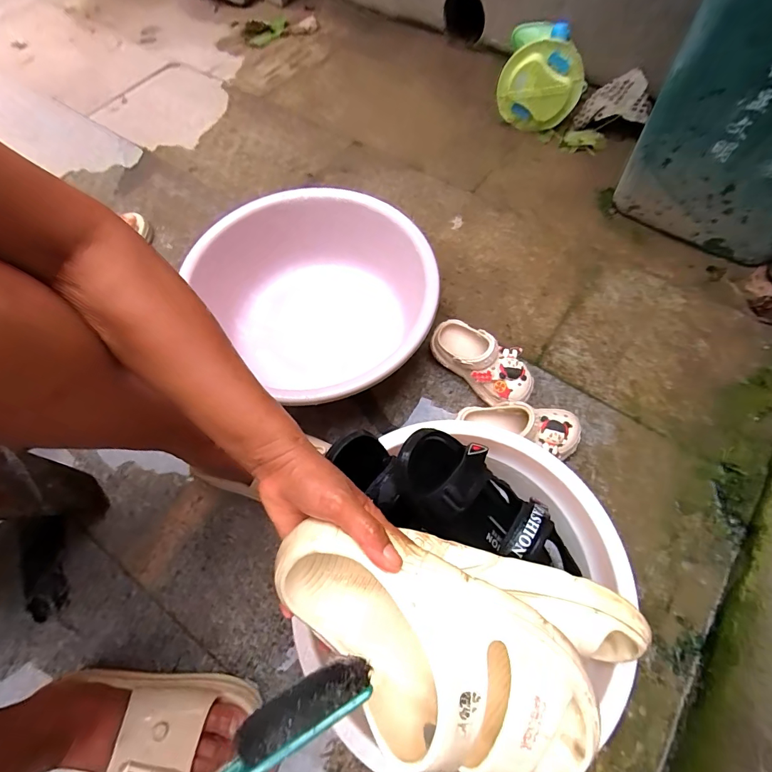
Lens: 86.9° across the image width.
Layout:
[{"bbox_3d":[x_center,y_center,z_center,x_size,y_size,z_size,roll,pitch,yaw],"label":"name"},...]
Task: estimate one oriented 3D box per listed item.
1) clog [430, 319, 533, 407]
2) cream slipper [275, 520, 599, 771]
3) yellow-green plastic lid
[{"bbox_3d":[0.149,-0.040,0.639,0.080,0.081,0.172,-38,69,-15],"label":"clog"},{"bbox_3d":[0.035,0.200,0.300,0.261,0.078,0.123,28,69,8],"label":"cream slipper"},{"bbox_3d":[0.325,-0.636,0.881,0.173,0.174,0.042,27,75,14],"label":"yellow-green plastic lid"}]

